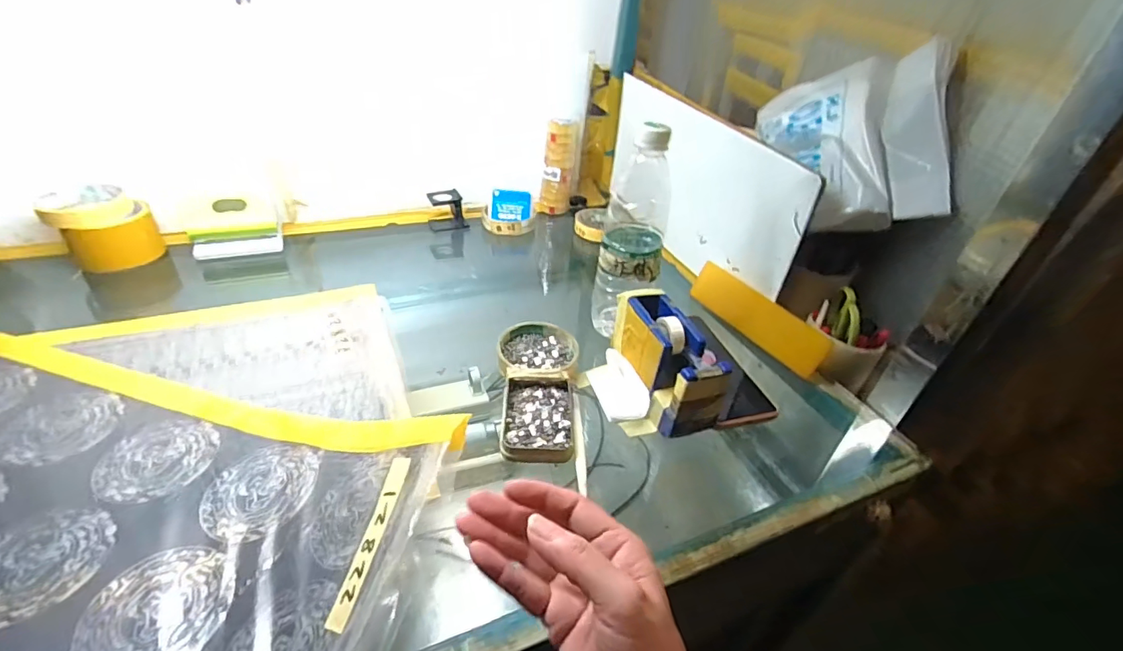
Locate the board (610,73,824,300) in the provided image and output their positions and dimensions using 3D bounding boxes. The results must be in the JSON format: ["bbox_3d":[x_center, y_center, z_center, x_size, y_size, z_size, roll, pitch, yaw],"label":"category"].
[{"bbox_3d":[0.172,-0.193,0.688,0.013,0.187,0.406,-10,41,-22],"label":"board"}]

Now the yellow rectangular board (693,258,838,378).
[{"bbox_3d":[0.224,-0.015,0.587,0.020,0.052,0.185,-1,34,-34],"label":"yellow rectangular board"}]

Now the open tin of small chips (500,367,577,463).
[{"bbox_3d":[-0.020,0.078,0.447,0.063,0.016,0.100,4,37,-4],"label":"open tin of small chips"}]

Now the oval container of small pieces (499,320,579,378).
[{"bbox_3d":[-0.023,0.027,0.514,0.080,0.017,0.075,5,37,-2],"label":"oval container of small pieces"}]

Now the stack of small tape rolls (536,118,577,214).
[{"bbox_3d":[-0.003,-0.263,0.815,0.051,0.143,0.063,8,36,3],"label":"stack of small tape rolls"}]

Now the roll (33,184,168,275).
[{"bbox_3d":[-0.558,-0.126,0.609,0.093,0.080,0.094,-25,47,-36],"label":"roll"}]

